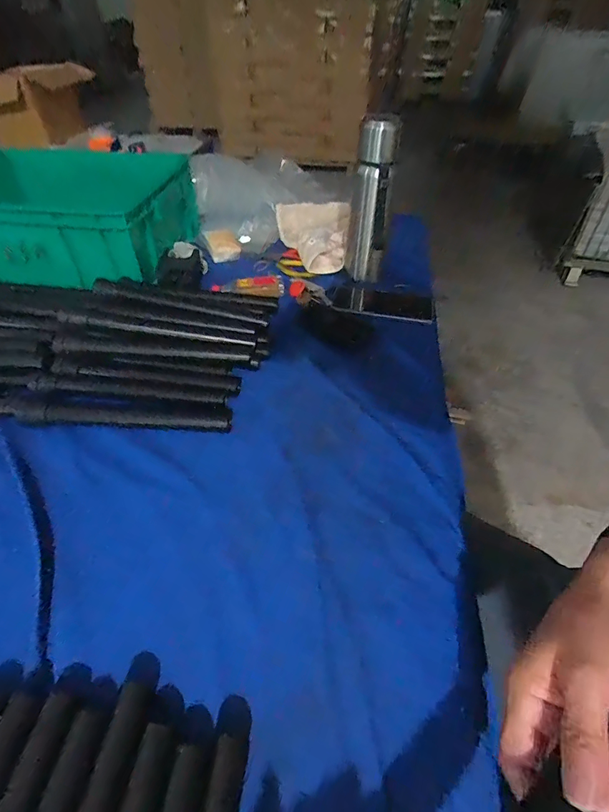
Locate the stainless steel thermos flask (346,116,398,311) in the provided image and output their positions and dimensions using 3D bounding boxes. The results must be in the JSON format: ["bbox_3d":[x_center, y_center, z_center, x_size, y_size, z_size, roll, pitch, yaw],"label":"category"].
[{"bbox_3d":[0.106,-0.305,0.687,0.061,0.266,0.065,4,45,3],"label":"stainless steel thermos flask"}]

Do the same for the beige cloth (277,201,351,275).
[{"bbox_3d":[0.022,-0.329,0.816,0.148,0.056,0.216,-1,44,-2],"label":"beige cloth"}]

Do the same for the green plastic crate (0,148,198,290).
[{"bbox_3d":[-0.432,-0.360,0.776,0.404,0.125,0.305,5,44,5],"label":"green plastic crate"}]

